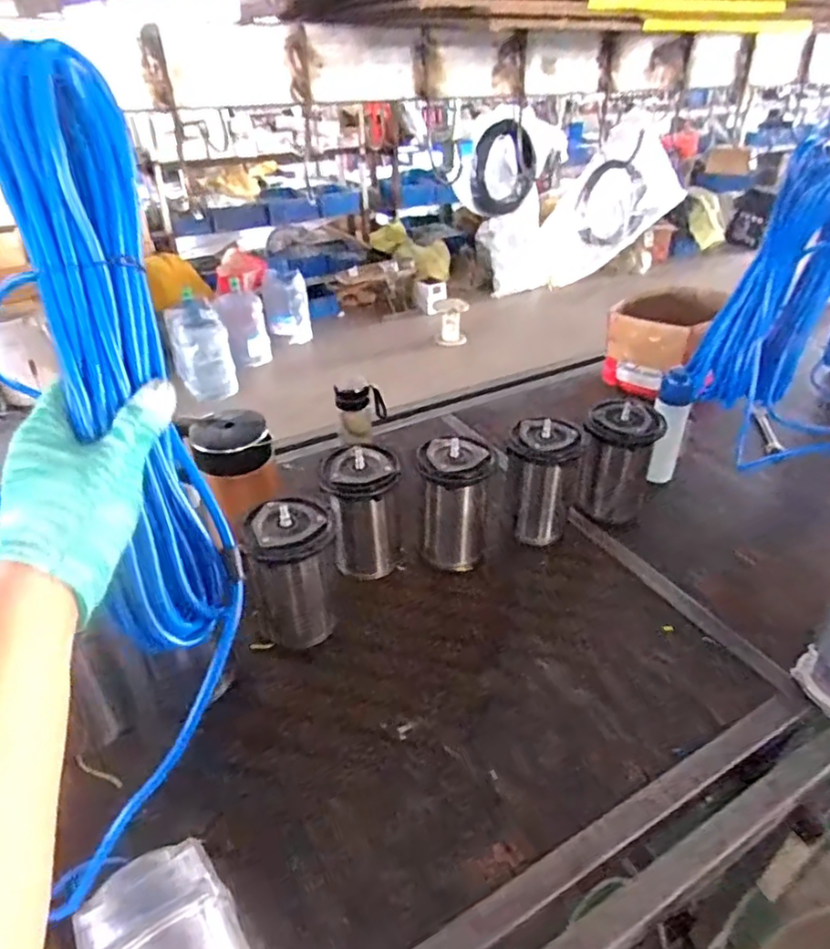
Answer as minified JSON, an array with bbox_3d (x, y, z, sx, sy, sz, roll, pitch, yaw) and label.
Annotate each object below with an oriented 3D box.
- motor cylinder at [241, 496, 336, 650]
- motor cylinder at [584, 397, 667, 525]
[{"bbox_3d":[-0.177,0.155,0.939,0.120,0.227,0.114,-4,35,-3],"label":"motor cylinder"},{"bbox_3d":[0.381,-0.022,1.173,0.130,0.223,0.104,14,38,21],"label":"motor cylinder"}]

